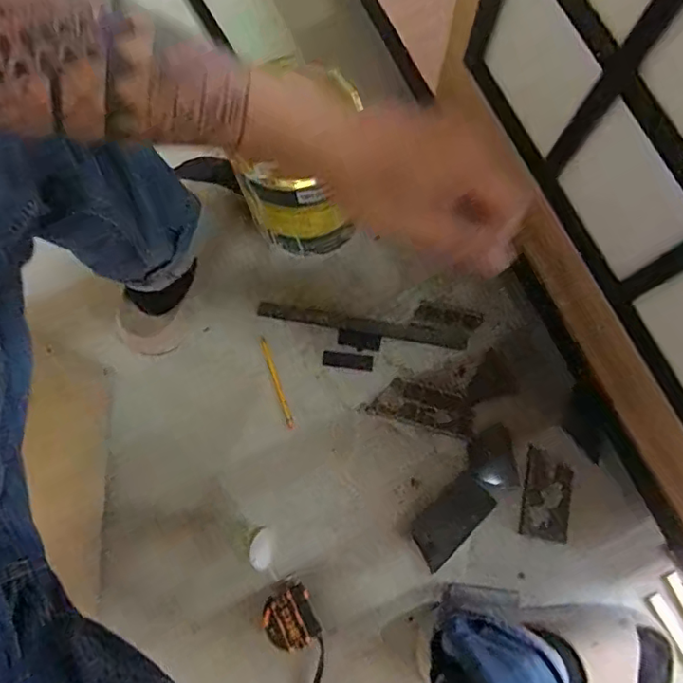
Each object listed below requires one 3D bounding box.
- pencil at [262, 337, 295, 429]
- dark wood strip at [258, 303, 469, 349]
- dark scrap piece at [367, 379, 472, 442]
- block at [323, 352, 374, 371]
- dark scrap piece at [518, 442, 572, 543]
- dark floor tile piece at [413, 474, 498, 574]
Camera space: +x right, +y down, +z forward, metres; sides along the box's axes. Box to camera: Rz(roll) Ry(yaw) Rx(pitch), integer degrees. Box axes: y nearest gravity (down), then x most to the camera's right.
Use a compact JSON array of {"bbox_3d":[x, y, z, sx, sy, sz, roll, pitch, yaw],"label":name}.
[{"bbox_3d":[-0.087,0.055,0.754,0.009,0.004,0.128,-19,78,-3],"label":"pencil"},{"bbox_3d":[0.030,-0.023,0.773,0.287,0.009,0.024,8,77,3],"label":"dark wood strip"},{"bbox_3d":[0.110,0.089,0.748,0.136,0.008,0.055,15,78,5],"label":"dark scrap piece"},{"bbox_3d":[0.009,0.027,0.763,0.067,0.004,0.021,7,77,3],"label":"block"},{"bbox_3d":[0.264,0.197,0.718,0.059,0.005,0.108,10,78,3],"label":"dark scrap piece"},{"bbox_3d":[0.140,0.228,0.712,0.056,0.004,0.116,44,82,10],"label":"dark floor tile piece"}]

